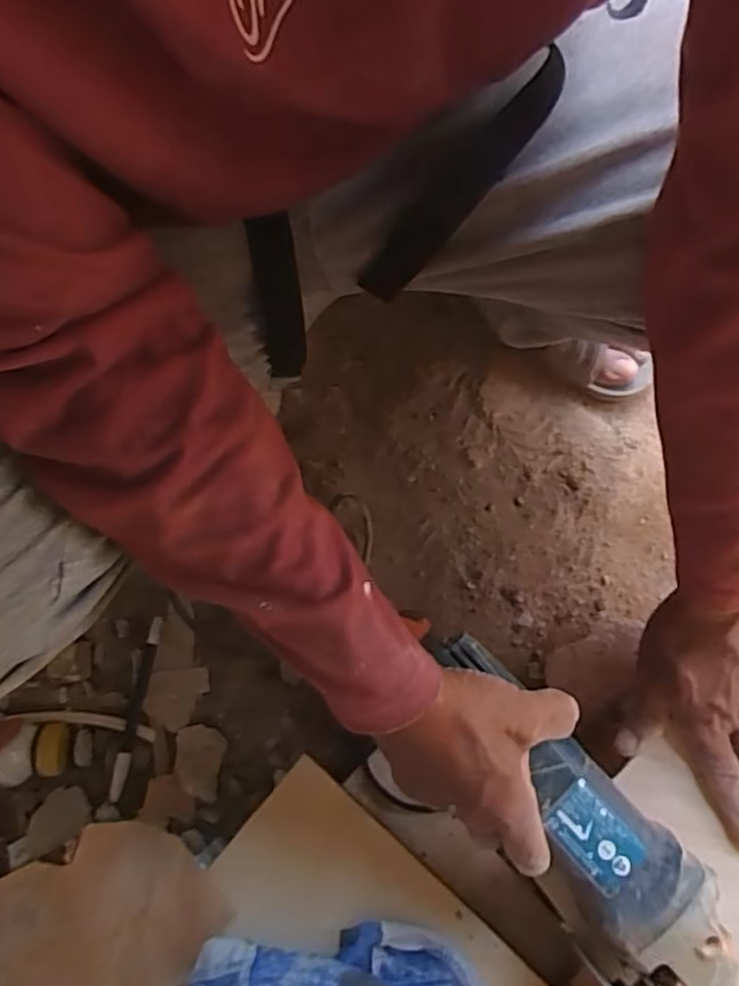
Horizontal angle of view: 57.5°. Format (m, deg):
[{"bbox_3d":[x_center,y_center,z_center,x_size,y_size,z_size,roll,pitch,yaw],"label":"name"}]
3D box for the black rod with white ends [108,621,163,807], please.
[{"bbox_3d":[-0.193,0.175,0.555,0.013,0.008,0.143,9,75,1],"label":"black rod with white ends"}]

